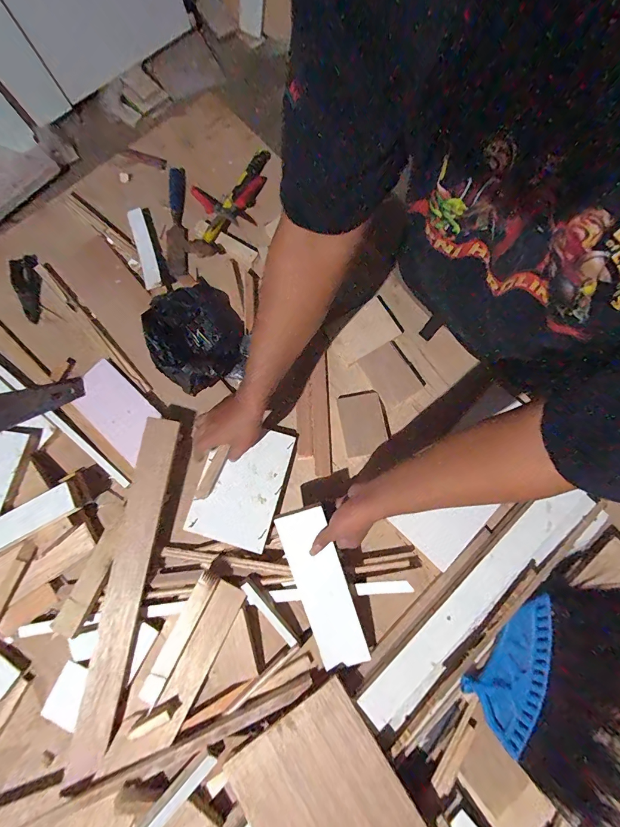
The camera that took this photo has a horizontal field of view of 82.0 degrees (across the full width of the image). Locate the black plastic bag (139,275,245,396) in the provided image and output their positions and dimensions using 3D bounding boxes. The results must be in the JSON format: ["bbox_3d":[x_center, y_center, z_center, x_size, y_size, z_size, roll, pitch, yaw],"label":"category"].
[{"bbox_3d":[-0.219,-0.157,0.680,0.169,0.059,0.212,-31,79,-6],"label":"black plastic bag"}]

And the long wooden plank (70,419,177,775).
[{"bbox_3d":[-0.300,0.276,0.588,0.059,0.016,0.539,8,79,2],"label":"long wooden plank"}]

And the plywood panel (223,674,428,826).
[{"bbox_3d":[0.024,0.576,0.522,0.215,0.012,0.250,-34,72,-7],"label":"plywood panel"}]

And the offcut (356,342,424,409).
[{"bbox_3d":[0.157,-0.076,0.707,0.080,0.020,0.113,-33,79,-7],"label":"offcut"}]

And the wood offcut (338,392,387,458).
[{"bbox_3d":[0.103,0.020,0.688,0.081,0.011,0.115,-9,77,-1],"label":"wood offcut"}]

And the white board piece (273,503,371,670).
[{"bbox_3d":[0.019,0.283,0.578,0.086,0.012,0.268,-17,96,18],"label":"white board piece"}]

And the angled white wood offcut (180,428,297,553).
[{"bbox_3d":[-0.118,0.127,0.648,0.138,0.019,0.209,18,78,5],"label":"angled white wood offcut"}]

